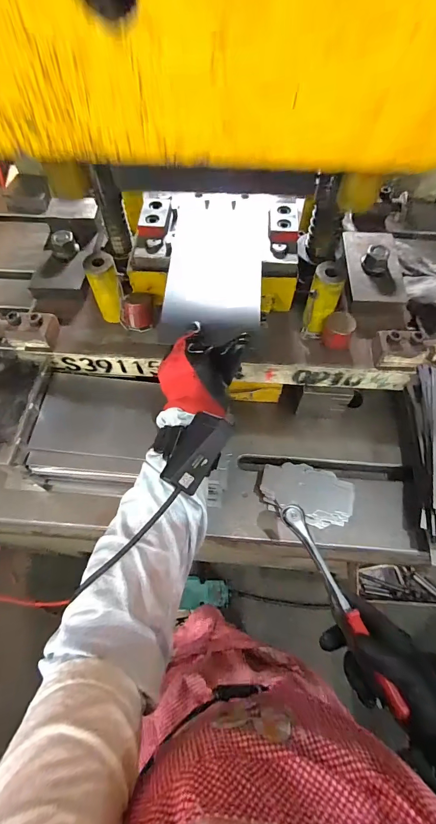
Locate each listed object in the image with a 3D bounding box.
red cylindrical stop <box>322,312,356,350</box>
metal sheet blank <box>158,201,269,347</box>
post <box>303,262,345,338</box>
[{"bbox_3d":[0.166,-0.113,0.513,0.039,0.042,0.033,16,63,10],"label":"red cylindrical stop"},{"bbox_3d":[0.000,-0.194,0.494,0.124,0.008,0.248,2,64,2],"label":"metal sheet blank"},{"bbox_3d":[0.140,-0.147,0.505,0.040,0.094,0.047,15,63,9],"label":"post"}]

